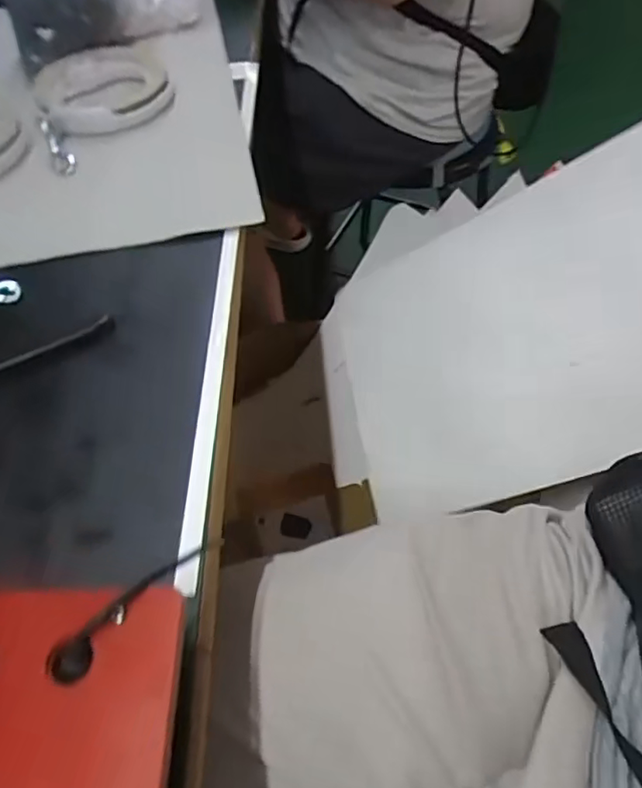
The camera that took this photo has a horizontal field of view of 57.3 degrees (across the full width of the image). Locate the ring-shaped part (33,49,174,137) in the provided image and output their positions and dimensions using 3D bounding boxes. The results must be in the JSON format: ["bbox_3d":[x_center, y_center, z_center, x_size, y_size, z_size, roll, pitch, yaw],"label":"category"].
[{"bbox_3d":[-0.209,-0.292,0.565,0.118,0.031,0.111,-21,54,-12],"label":"ring-shaped part"}]

